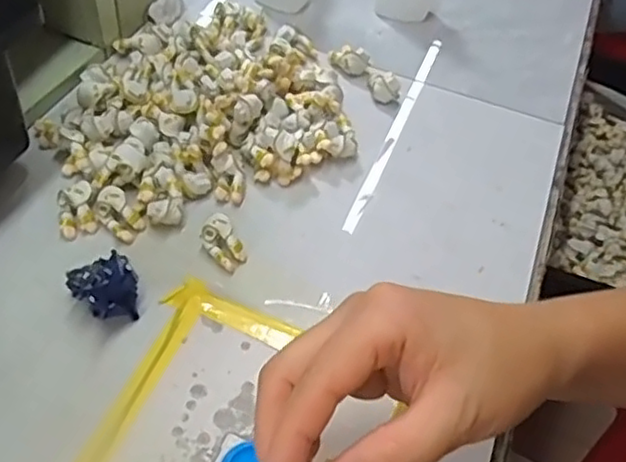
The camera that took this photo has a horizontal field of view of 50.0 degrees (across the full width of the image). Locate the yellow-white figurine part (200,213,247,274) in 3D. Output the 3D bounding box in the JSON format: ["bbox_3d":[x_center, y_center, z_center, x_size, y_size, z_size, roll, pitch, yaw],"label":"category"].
[{"bbox_3d":[-0.049,0.007,0.365,0.018,0.018,0.027,-27,58,-25],"label":"yellow-white figurine part"}]

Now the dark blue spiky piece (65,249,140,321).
[{"bbox_3d":[-0.103,0.031,0.336,0.032,0.025,0.031,3,50,-4],"label":"dark blue spiky piece"}]

